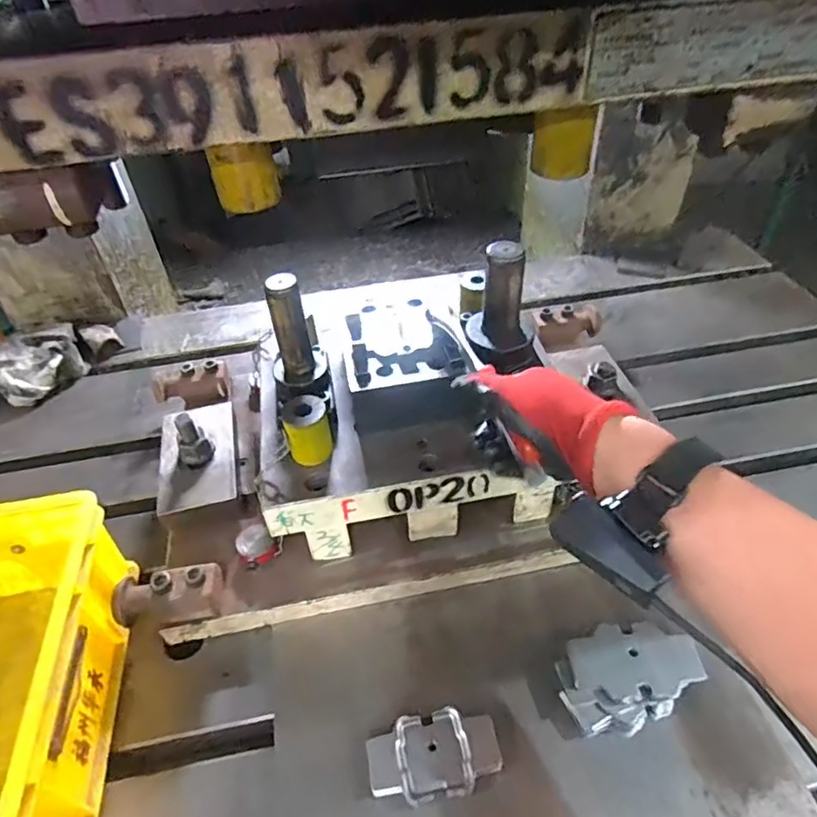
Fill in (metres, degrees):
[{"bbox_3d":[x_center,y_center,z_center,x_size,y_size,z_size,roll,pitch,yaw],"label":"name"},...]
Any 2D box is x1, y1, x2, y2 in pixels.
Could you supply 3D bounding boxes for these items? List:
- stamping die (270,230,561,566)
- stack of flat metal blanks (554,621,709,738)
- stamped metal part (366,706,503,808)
[{"bbox_3d":[-0.003,-0.030,0.591,0.292,0.218,0.240,-10,43,-2],"label":"stamping die"},{"bbox_3d":[0.181,0.228,0.488,0.106,0.049,0.069,-19,44,-12],"label":"stack of flat metal blanks"},{"bbox_3d":[0.021,0.278,0.459,0.102,0.021,0.057,-12,43,-5],"label":"stamped metal part"}]

